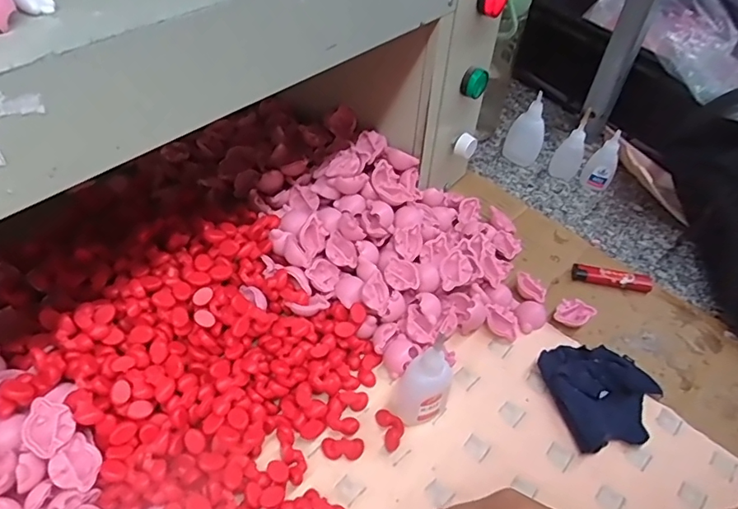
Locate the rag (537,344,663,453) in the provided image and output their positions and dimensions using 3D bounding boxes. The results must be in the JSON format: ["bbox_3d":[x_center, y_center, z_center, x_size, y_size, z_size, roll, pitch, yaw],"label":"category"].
[{"bbox_3d":[0.197,0.113,0.423,0.089,0.019,0.086,-6,51,-9],"label":"rag"}]

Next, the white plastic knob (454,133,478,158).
[{"bbox_3d":[0.102,-0.115,0.534,0.022,0.026,0.013,-29,57,-25],"label":"white plastic knob"}]

